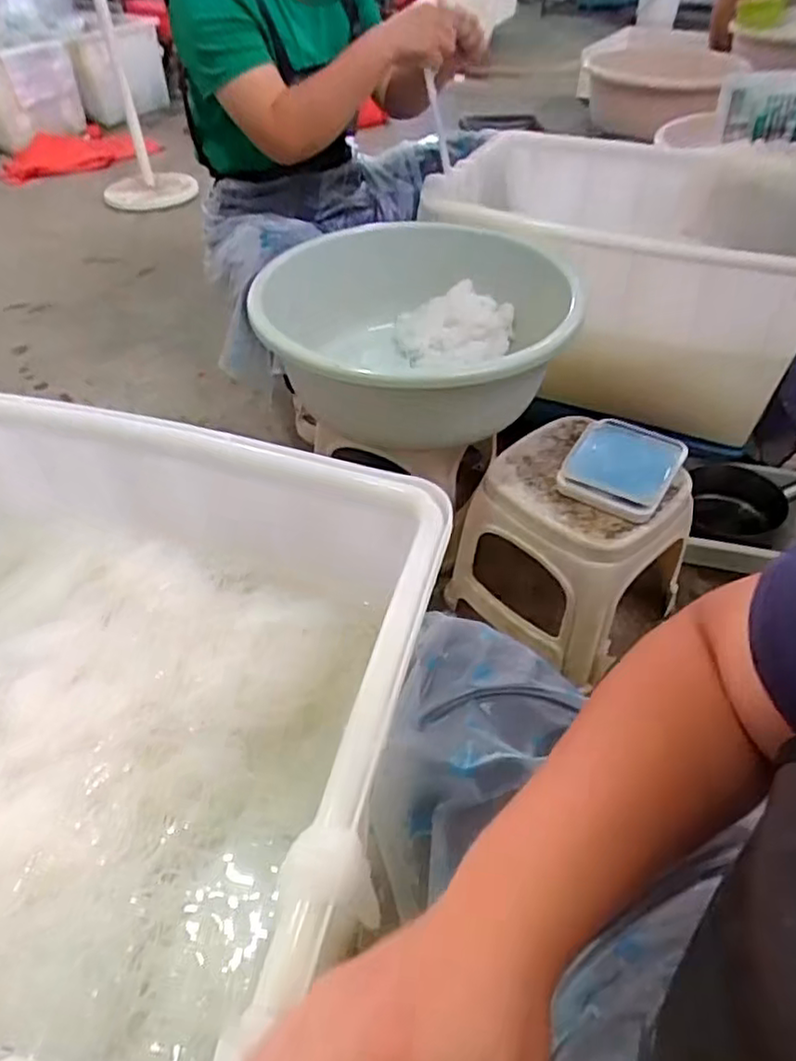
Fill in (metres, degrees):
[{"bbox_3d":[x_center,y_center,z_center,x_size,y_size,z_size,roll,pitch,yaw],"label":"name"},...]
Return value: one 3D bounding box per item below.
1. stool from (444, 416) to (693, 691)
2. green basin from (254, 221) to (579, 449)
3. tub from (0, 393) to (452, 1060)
[{"bbox_3d":[0.254,0.022,1.009,0.255,0.241,0.258,31,53,28],"label":"stool"},{"bbox_3d":[0.014,-0.293,1.034,0.451,0.188,0.465,-1,45,1],"label":"green basin"},{"bbox_3d":[-0.316,0.125,0.577,0.661,0.176,0.502,13,47,14],"label":"tub"}]

